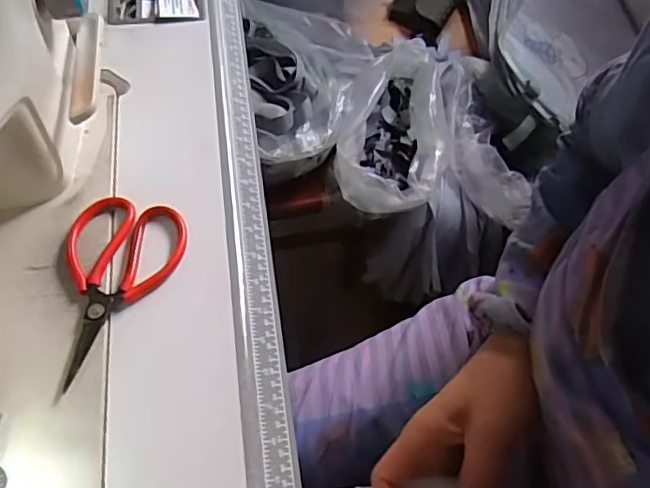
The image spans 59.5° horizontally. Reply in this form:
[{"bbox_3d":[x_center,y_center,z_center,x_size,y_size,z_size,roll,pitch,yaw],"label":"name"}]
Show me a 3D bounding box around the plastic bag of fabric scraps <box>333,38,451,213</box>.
[{"bbox_3d":[0.117,-0.178,0.909,0.163,0.144,0.251,14,59,4],"label":"plastic bag of fabric scraps"}]

